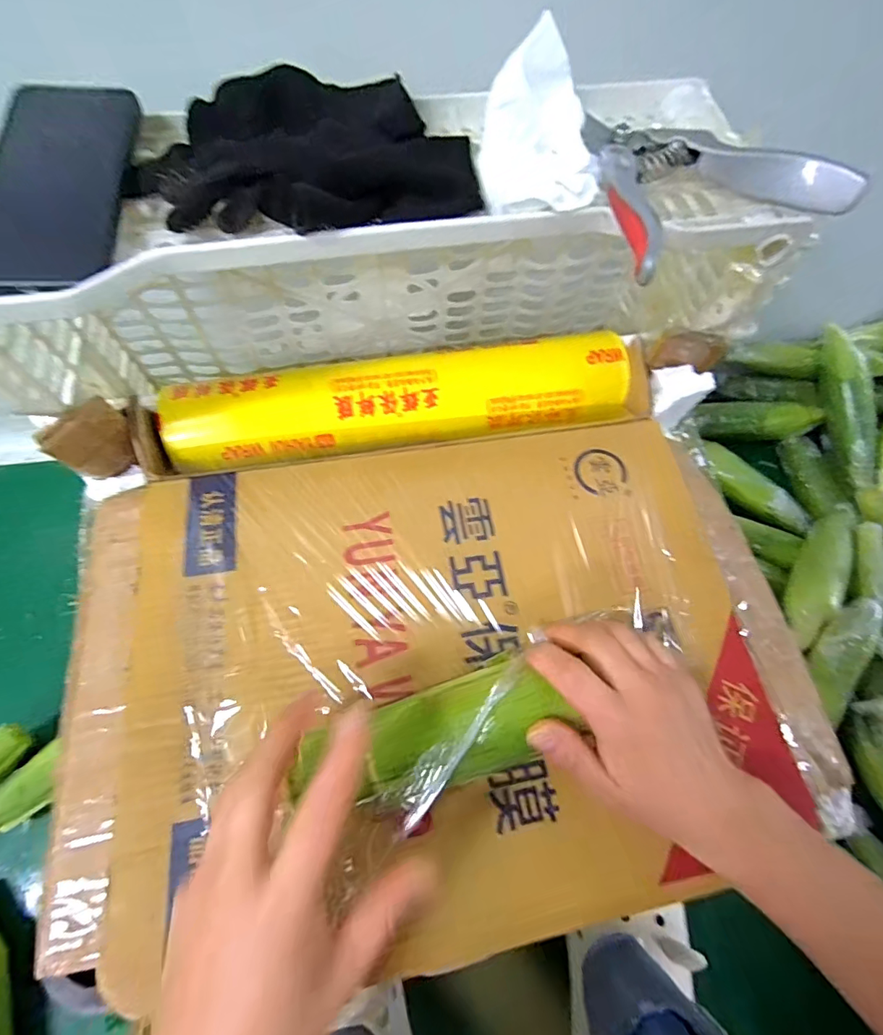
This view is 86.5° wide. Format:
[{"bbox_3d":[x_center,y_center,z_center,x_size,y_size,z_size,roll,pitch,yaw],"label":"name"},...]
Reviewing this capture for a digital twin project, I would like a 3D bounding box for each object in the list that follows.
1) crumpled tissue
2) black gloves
[{"bbox_3d":[0.062,-0.235,0.284,0.072,0.057,0.068,9,66,1],"label":"crumpled tissue"},{"bbox_3d":[-0.082,-0.220,0.280,0.199,0.027,0.119,-16,68,-10],"label":"black gloves"}]

